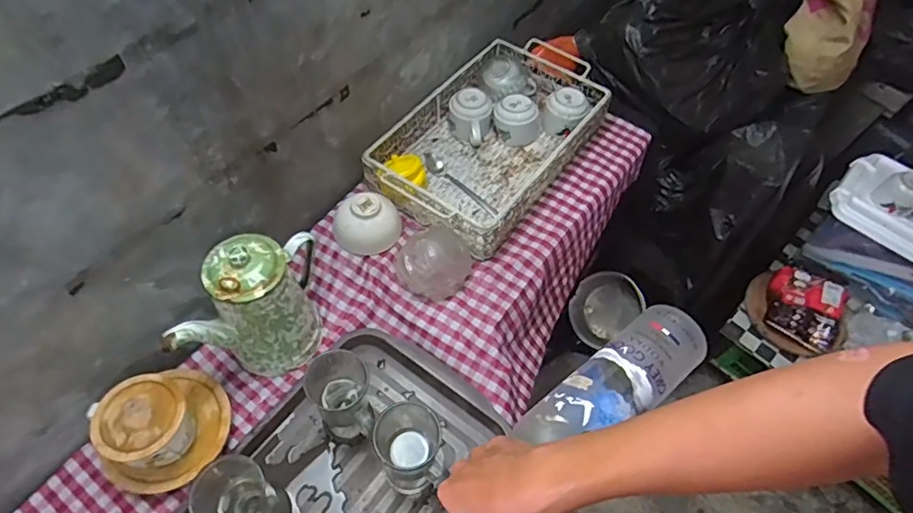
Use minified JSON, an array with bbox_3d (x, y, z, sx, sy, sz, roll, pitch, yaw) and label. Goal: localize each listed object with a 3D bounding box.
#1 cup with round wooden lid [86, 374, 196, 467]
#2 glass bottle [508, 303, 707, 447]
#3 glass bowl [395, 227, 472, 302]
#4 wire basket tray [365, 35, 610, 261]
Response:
[{"bbox_3d":[-0.382,0.207,0.658,0.119,0.083,0.100,21,57,10],"label":"cup with round wooden lid"},{"bbox_3d":[0.109,0.156,0.503,0.326,0.064,0.070,-31,64,-23],"label":"glass bottle"},{"bbox_3d":[-0.034,-0.002,0.815,0.110,0.072,0.108,2,56,-3],"label":"glass bowl"},{"bbox_3d":[0.063,-0.218,0.957,0.270,0.079,0.435,32,60,16],"label":"wire basket tray"}]

